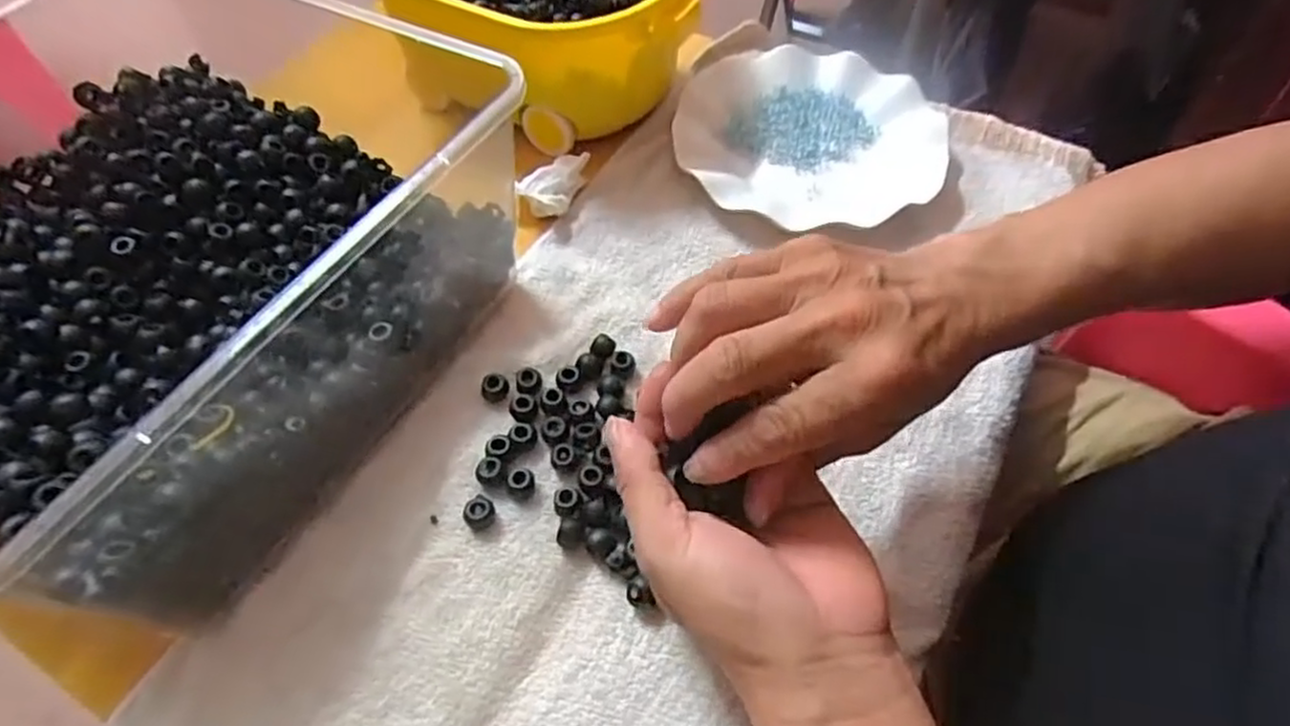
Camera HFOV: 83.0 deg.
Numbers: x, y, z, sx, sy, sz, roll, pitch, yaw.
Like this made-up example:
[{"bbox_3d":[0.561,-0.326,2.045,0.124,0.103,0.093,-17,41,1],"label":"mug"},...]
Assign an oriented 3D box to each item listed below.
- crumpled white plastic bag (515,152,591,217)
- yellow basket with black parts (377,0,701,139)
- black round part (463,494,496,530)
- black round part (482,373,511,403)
[{"bbox_3d":[-0.057,-0.123,0.487,0.032,0.016,0.056,26,59,18],"label":"crumpled white plastic bag"},{"bbox_3d":[-0.078,-0.257,0.531,0.241,0.093,0.169,21,58,16],"label":"yellow basket with black parts"},{"bbox_3d":[-0.084,0.075,0.367,0.015,0.010,0.013,-30,59,-18],"label":"black round part"},{"bbox_3d":[-0.083,0.013,0.404,0.015,0.008,0.015,-2,57,2],"label":"black round part"}]

